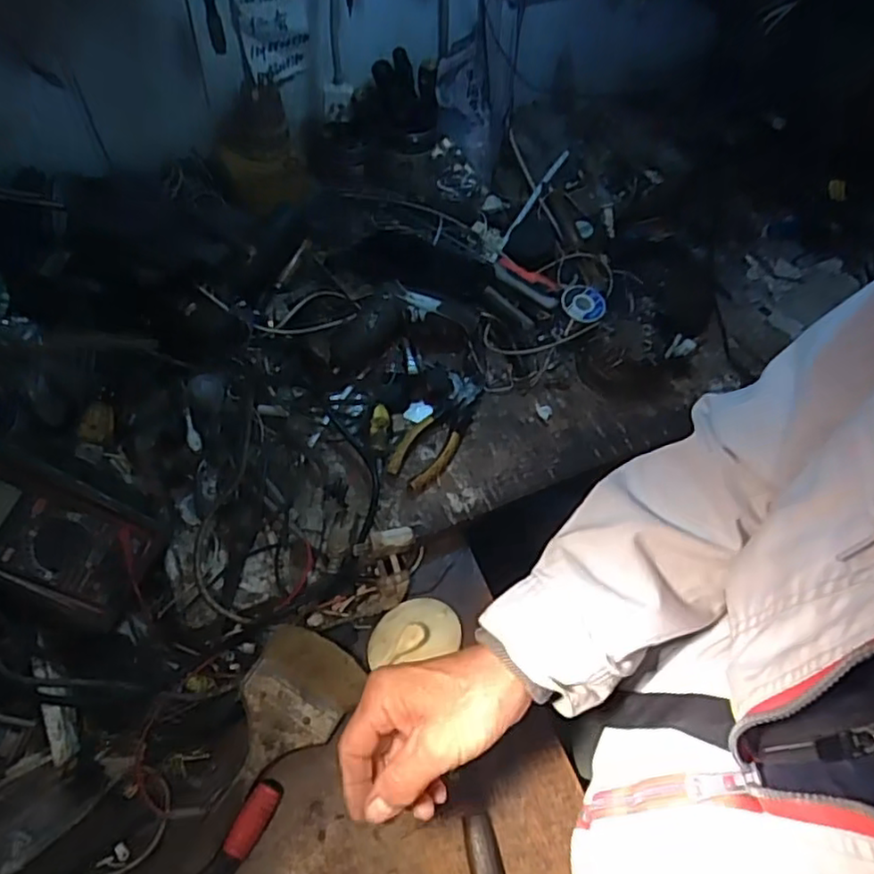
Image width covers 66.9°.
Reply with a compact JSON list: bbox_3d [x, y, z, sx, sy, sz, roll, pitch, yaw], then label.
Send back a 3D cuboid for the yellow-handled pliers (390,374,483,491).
[{"bbox_3d":[0.005,-0.009,0.734,0.053,0.023,0.155,27,61,13],"label":"yellow-handled pliers"}]

